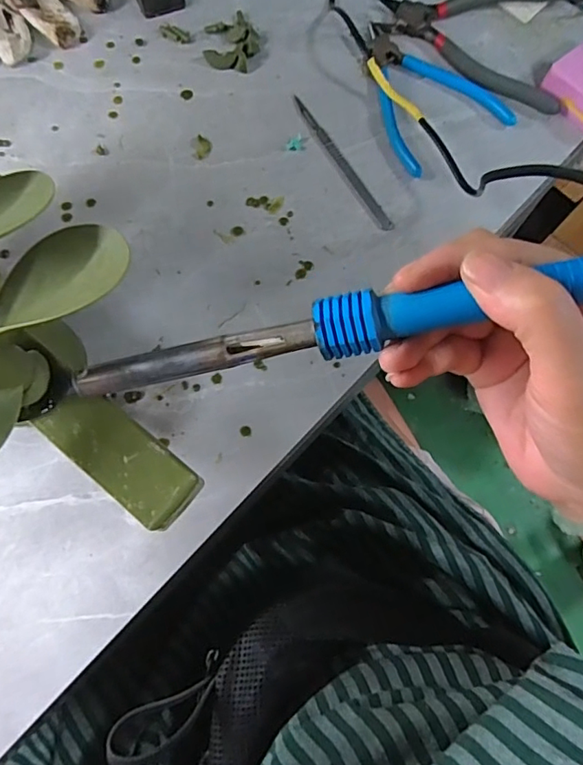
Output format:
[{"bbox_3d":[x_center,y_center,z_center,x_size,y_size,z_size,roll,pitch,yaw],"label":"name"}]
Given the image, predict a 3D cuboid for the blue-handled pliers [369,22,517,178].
[{"bbox_3d":[0.103,-0.248,0.438,0.107,0.014,0.144,-33,77,-11],"label":"blue-handled pliers"}]

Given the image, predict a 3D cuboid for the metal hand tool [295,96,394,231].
[{"bbox_3d":[0.039,-0.176,0.417,0.011,0.004,0.139,-28,76,-10],"label":"metal hand tool"}]

